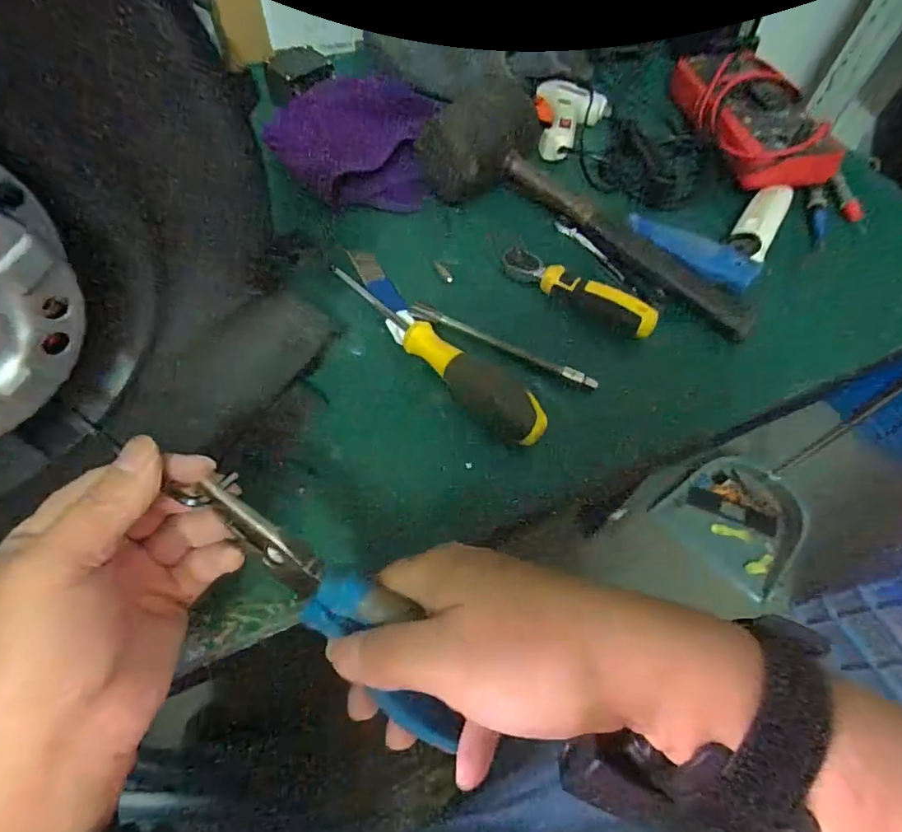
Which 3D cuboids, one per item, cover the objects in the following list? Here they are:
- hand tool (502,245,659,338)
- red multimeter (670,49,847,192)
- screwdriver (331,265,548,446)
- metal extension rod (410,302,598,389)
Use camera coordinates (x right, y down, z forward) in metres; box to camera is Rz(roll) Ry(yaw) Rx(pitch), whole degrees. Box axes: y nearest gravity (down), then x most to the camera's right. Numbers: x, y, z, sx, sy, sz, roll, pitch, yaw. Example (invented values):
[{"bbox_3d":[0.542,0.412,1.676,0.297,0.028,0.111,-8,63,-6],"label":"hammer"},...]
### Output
[{"bbox_3d":[0.092,-0.094,0.376,0.121,0.018,0.024,34,64,15],"label":"hand tool"},{"bbox_3d":[0.280,-0.282,0.475,0.109,0.047,0.204,-8,61,-8],"label":"red multimeter"},{"bbox_3d":[-0.015,-0.046,0.342,0.188,0.028,0.027,39,65,18],"label":"screwdriver"},{"bbox_3d":[0.035,-0.051,0.359,0.141,0.005,0.011,24,62,10],"label":"metal extension rod"}]

